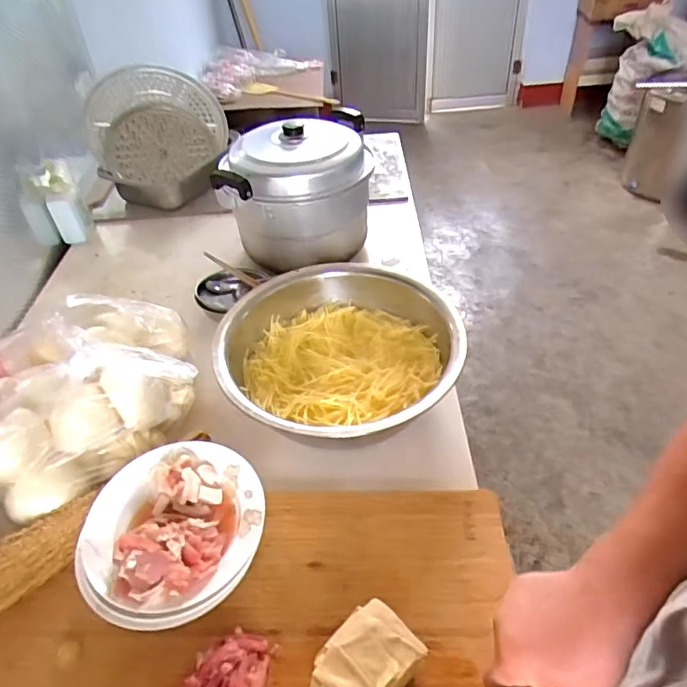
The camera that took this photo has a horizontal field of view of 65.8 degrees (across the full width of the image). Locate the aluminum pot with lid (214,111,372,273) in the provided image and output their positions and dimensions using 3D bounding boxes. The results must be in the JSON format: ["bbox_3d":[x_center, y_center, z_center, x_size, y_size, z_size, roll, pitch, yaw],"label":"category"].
[{"bbox_3d":[-0.092,-0.310,1.071,0.272,0.236,0.292,-3,43,3],"label":"aluminum pot with lid"}]

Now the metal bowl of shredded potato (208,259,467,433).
[{"bbox_3d":[-0.006,0.011,0.801,0.336,0.101,0.346,-3,43,3],"label":"metal bowl of shredded potato"}]

